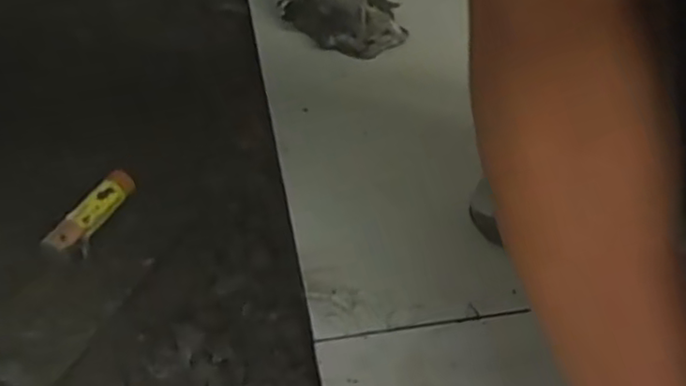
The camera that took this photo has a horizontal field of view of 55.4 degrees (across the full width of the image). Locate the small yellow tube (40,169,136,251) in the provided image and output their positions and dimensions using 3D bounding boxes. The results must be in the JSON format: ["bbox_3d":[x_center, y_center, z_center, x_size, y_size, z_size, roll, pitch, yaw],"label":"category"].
[{"bbox_3d":[-0.211,0.014,0.547,0.023,0.017,0.094,15,41,15],"label":"small yellow tube"}]

